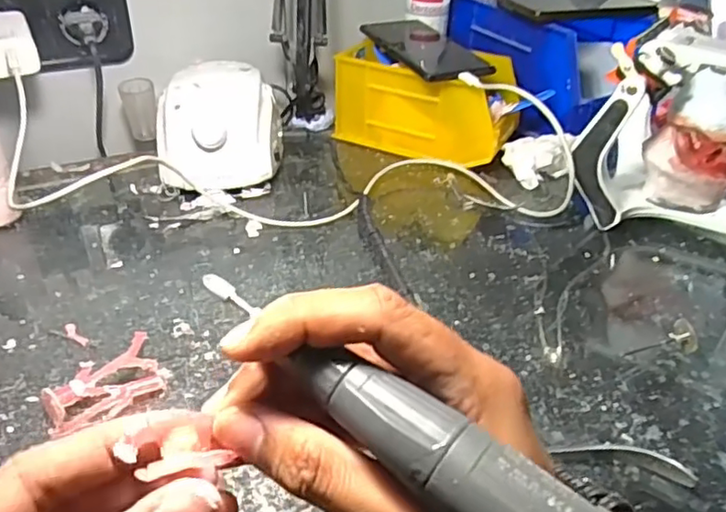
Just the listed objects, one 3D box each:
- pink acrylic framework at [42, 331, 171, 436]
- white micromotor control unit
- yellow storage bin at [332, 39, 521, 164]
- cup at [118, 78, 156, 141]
[{"bbox_3d":[-0.146,0.073,0.355,0.063,0.016,0.040,-21,42,-30],"label":"pink acrylic framework"},{"bbox_3d":[-0.127,-0.115,0.571,0.105,0.080,0.128,-1,35,-6],"label":"white micromotor control unit"},{"bbox_3d":[0.067,-0.157,0.640,0.167,0.088,0.099,20,38,22],"label":"yellow storage bin"},{"bbox_3d":[-0.207,-0.134,0.584,0.030,0.054,0.025,-10,37,-18],"label":"cup"}]

